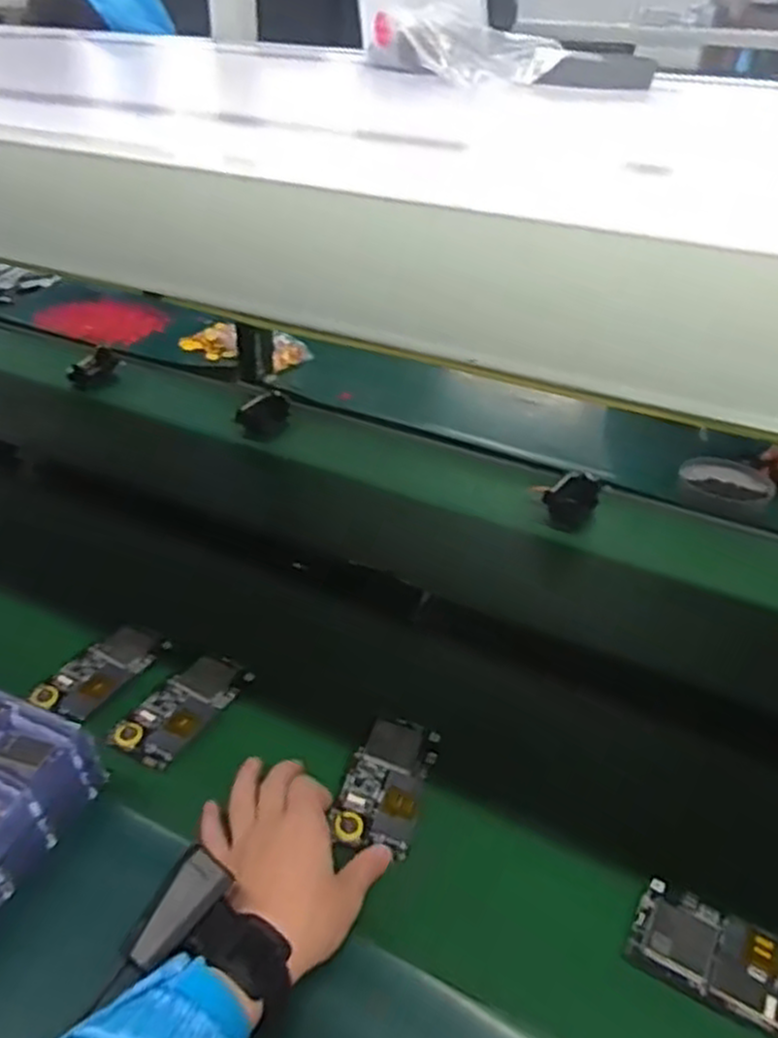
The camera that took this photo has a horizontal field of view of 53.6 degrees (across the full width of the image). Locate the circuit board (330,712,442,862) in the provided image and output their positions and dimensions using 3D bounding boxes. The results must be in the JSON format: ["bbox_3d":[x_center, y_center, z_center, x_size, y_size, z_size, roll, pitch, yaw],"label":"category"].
[{"bbox_3d":[0.000,0.205,0.608,0.060,0.013,0.123,10,35,13],"label":"circuit board"}]

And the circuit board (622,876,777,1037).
[{"bbox_3d":[0.225,0.290,0.505,0.123,0.009,0.066,19,38,24],"label":"circuit board"}]

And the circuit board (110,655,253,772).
[{"bbox_3d":[-0.180,0.162,0.674,0.065,0.009,0.124,20,38,26],"label":"circuit board"}]

